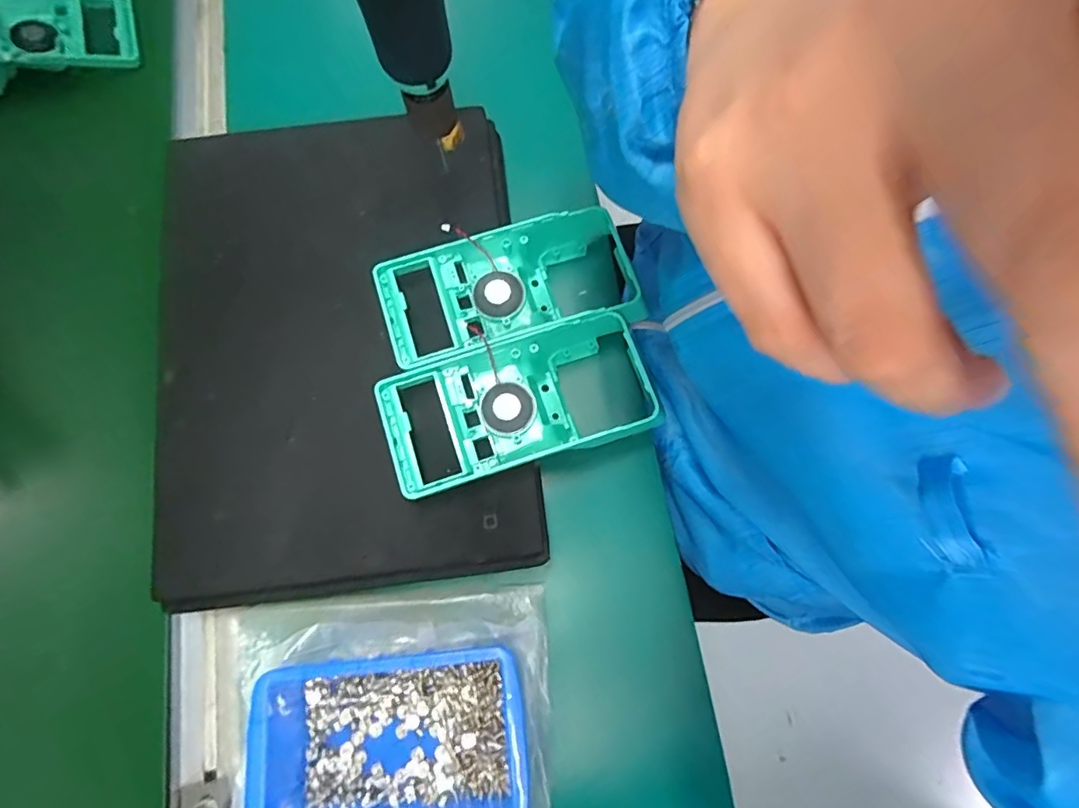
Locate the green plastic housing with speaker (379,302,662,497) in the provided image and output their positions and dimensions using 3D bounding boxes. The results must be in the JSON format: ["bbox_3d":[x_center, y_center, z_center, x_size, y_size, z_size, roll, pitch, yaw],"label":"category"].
[{"bbox_3d":[-0.014,-0.002,0.347,0.173,0.022,0.086,-19,77,-3],"label":"green plastic housing with speaker"}]

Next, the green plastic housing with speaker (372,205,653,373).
[{"bbox_3d":[-0.018,-0.085,0.370,0.181,0.026,0.092,-16,77,-3],"label":"green plastic housing with speaker"}]

